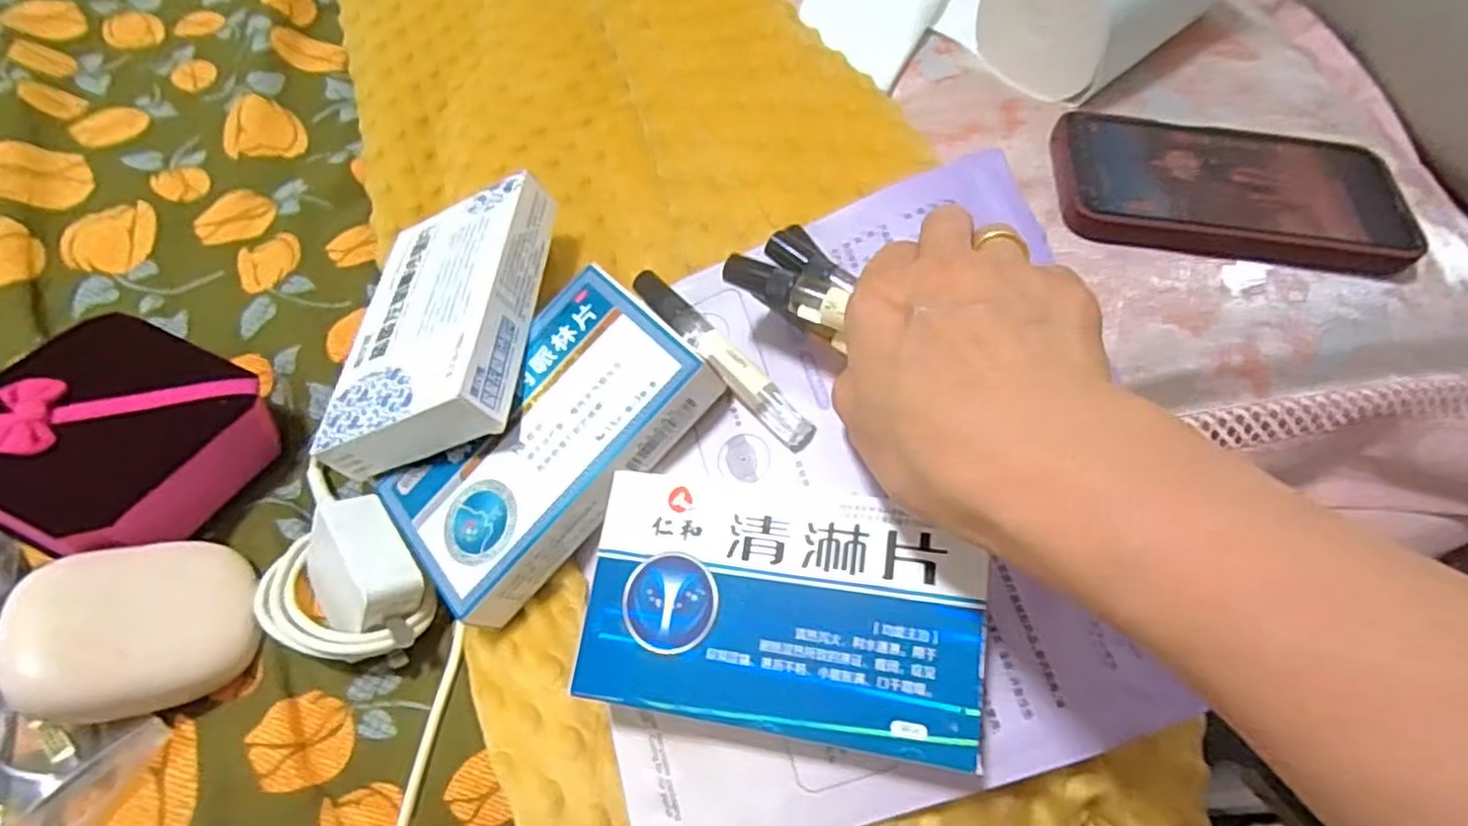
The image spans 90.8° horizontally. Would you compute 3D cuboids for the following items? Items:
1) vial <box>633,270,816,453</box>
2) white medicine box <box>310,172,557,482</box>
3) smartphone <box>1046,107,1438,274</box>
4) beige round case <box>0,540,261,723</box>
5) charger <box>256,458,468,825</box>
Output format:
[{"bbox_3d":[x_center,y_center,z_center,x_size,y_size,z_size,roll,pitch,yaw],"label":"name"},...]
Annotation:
[{"bbox_3d":[-0.007,-0.025,0.305,0.015,0.018,0.105,-36,69,-23],"label":"vial"},{"bbox_3d":[-0.130,-0.040,0.325,0.086,0.031,0.134,-11,54,21],"label":"white medicine box"},{"bbox_3d":[0.245,-0.111,0.358,0.166,0.017,0.082,6,60,-2],"label":"smartphone"},{"bbox_3d":[-0.229,0.083,0.279,0.072,0.027,0.062,-6,62,-20],"label":"beige round case"},{"bbox_3d":[-0.145,0.108,0.290,0.067,0.043,0.193,-16,76,-9],"label":"charger"}]

